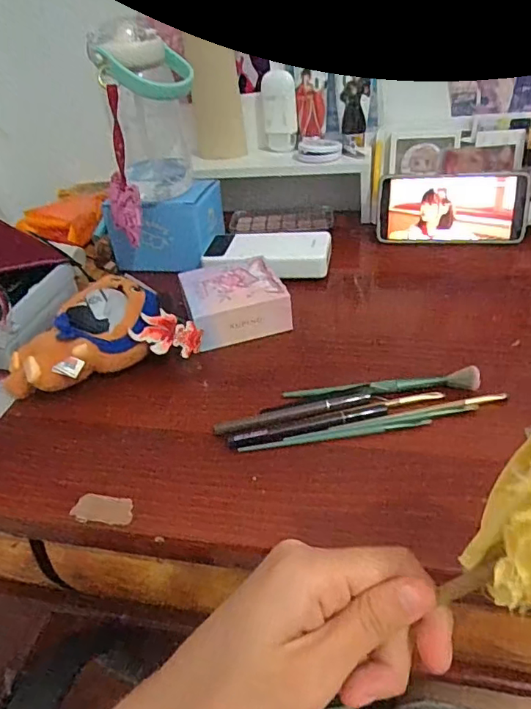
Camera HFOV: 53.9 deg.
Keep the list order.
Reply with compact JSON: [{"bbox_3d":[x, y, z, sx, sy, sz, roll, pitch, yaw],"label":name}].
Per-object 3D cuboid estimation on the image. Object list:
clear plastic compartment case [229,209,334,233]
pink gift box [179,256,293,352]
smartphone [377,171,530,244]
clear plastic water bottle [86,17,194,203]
[{"bbox_3d":[0.022,-0.182,0.713,0.138,0.014,0.062,-1,37,8],"label":"clear plastic compartment case"},{"bbox_3d":[-0.033,-0.054,0.531,0.093,0.041,0.096,-16,37,-13],"label":"pink gift box"},{"bbox_3d":[0.220,-0.172,0.619,0.166,0.080,0.006,3,18,13],"label":"smartphone"},{"bbox_3d":[-0.119,-0.253,0.555,0.086,0.167,0.074,-10,36,-5],"label":"clear plastic water bottle"}]

